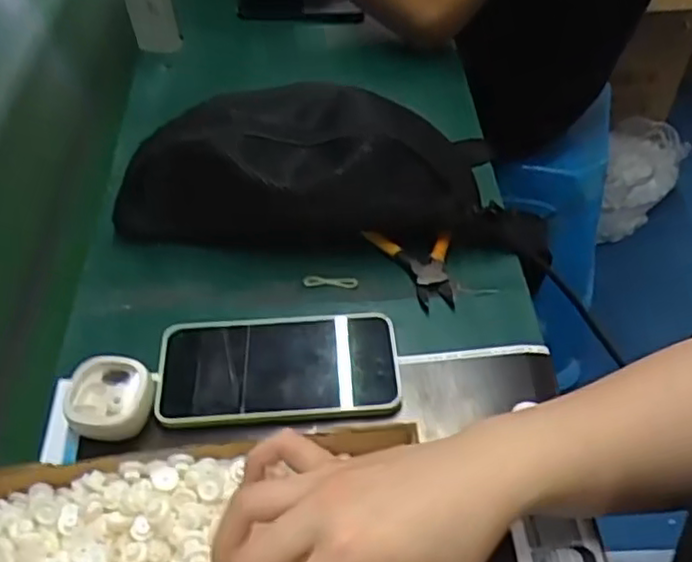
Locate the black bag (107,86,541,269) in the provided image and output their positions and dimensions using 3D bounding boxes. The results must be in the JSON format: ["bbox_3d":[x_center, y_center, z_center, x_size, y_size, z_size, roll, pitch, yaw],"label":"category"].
[{"bbox_3d":[-0.008,-0.090,0.545,0.338,0.103,0.120,1,44,-6],"label":"black bag"}]

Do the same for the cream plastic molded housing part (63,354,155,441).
[{"bbox_3d":[-0.152,0.076,0.437,0.051,0.024,0.050,3,49,5],"label":"cream plastic molded housing part"}]

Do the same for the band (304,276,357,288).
[{"bbox_3d":[-0.012,0.001,0.523,0.042,0.005,0.007,2,49,4],"label":"band"}]

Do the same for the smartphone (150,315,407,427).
[{"bbox_3d":[-0.046,0.057,0.463,0.163,0.007,0.083,-7,49,-4],"label":"smartphone"}]

